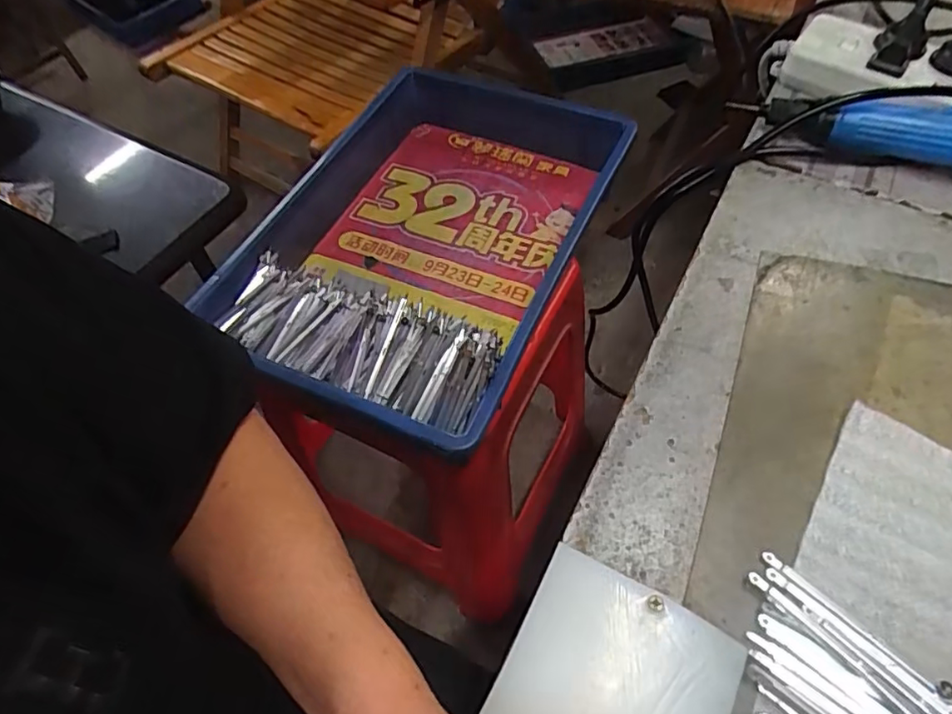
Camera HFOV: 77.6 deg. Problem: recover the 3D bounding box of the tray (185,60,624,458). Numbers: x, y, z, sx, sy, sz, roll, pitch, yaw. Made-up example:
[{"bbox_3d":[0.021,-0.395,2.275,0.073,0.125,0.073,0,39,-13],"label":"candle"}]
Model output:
[{"bbox_3d":[-0.051,-0.127,0.599,0.302,0.092,0.423,21,61,16],"label":"tray"}]

